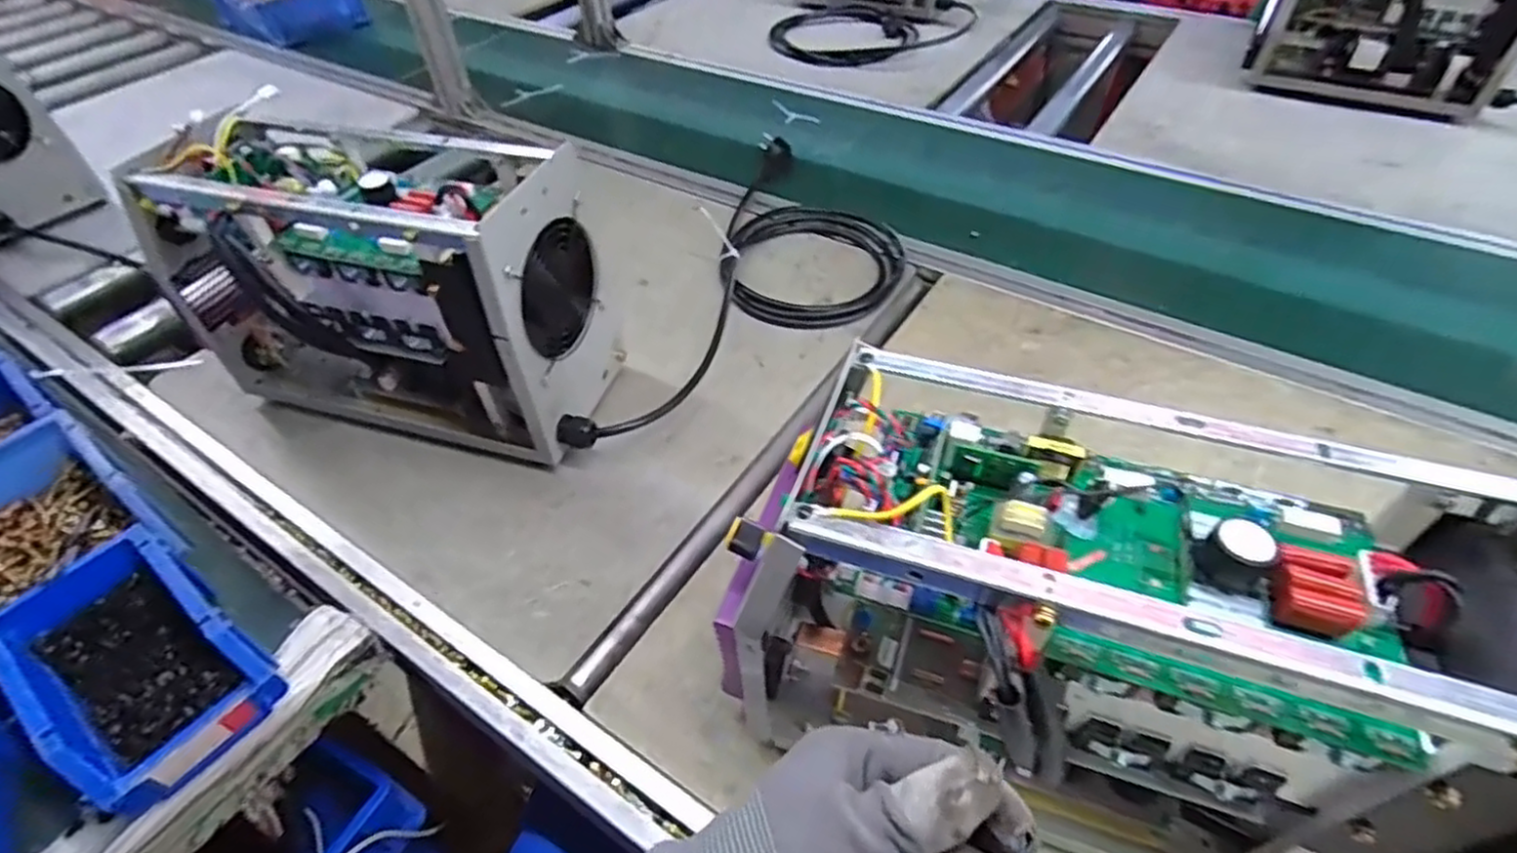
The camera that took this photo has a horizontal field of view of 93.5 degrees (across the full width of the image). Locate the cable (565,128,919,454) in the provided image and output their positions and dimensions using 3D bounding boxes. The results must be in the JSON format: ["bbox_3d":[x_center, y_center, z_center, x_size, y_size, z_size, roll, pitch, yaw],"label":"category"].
[{"bbox_3d":[0.029,-0.159,0.766,0.227,0.043,0.561,12,49,13],"label":"cable"}]

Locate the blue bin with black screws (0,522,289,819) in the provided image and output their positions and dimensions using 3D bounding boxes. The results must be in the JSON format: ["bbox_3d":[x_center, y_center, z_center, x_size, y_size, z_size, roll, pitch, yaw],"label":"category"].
[{"bbox_3d":[-0.391,0.144,0.448,0.159,0.059,0.098,28,54,25],"label":"blue bin with black screws"}]

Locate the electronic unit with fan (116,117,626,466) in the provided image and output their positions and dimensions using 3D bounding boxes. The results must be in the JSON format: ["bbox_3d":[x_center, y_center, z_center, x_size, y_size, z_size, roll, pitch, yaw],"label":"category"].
[{"bbox_3d":[-0.322,-0.118,0.628,0.384,0.244,0.153,12,48,13],"label":"electronic unit with fan"}]

